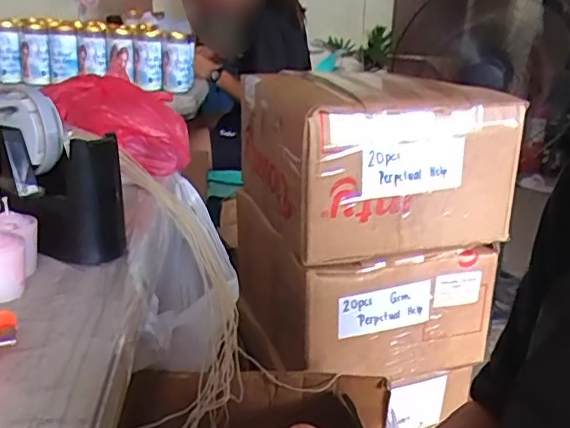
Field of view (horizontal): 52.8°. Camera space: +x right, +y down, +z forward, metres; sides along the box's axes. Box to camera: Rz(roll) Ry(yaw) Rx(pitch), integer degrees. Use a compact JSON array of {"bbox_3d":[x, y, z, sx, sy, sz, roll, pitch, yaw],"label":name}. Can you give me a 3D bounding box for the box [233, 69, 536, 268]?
[{"bbox_3d":[0.132,-0.098,0.908,0.323,0.215,0.323,-3,20,-17],"label":"box"}]

